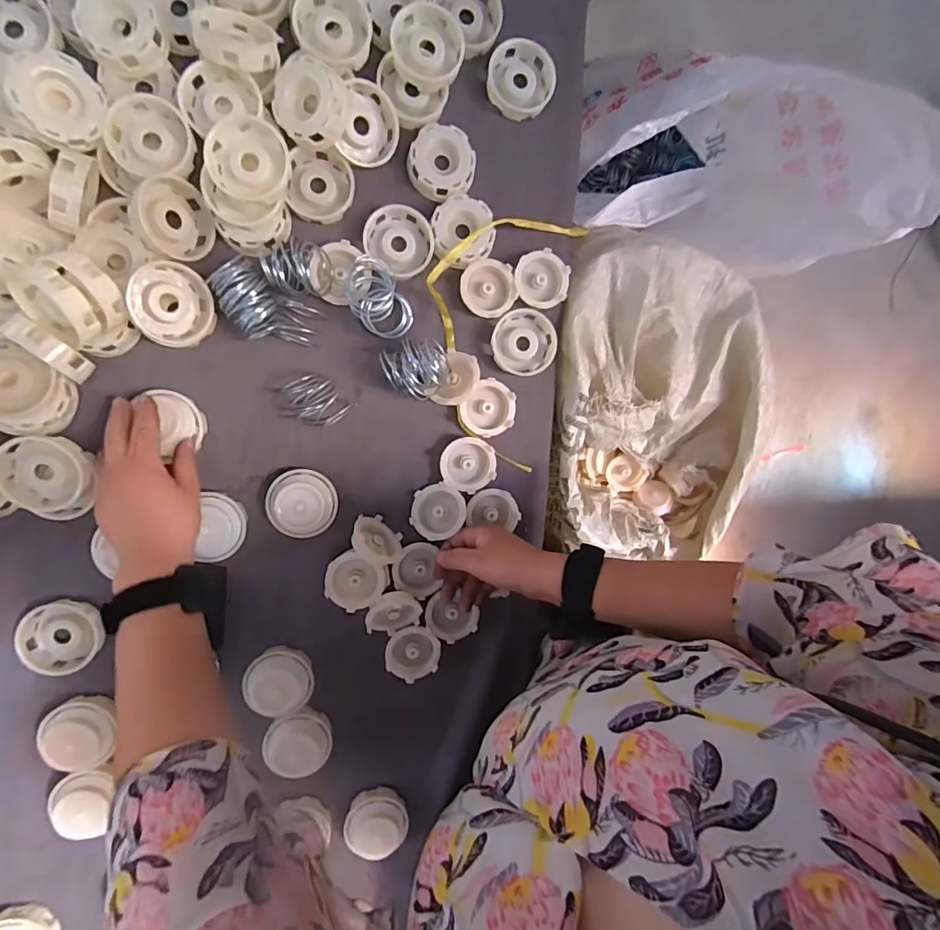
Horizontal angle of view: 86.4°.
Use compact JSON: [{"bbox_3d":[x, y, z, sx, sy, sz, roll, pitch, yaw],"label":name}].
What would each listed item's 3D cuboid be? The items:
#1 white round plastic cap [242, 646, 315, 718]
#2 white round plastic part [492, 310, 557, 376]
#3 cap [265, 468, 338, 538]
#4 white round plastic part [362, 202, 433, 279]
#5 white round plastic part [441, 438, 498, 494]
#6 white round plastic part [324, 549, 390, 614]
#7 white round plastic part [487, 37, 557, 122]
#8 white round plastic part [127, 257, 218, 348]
[{"bbox_3d":[-0.178,0.203,0.467,0.060,0.020,0.058,1,79,-7],"label":"white round plastic cap"},{"bbox_3d":[0.052,-0.118,0.485,0.061,0.015,0.061,15,93,-9],"label":"white round plastic part"},{"bbox_3d":[-0.153,0.035,0.456,0.059,0.027,0.059,-1,96,-8],"label":"cap"},{"bbox_3d":[-0.063,-0.206,0.458,0.065,0.015,0.056,36,90,-10],"label":"white round plastic part"},{"bbox_3d":[-0.001,0.000,0.477,0.052,0.011,0.050,16,93,-9],"label":"white round plastic part"},{"bbox_3d":[-0.107,0.107,0.468,0.054,0.019,0.051,-1,96,-8],"label":"white round plastic part"},{"bbox_3d":[0.048,-0.357,0.464,0.061,0.017,0.060,-1,96,-8],"label":"white round plastic part"},{"bbox_3d":[-0.250,-0.135,0.418,0.030,0.065,0.060,34,67,32],"label":"white round plastic part"}]

